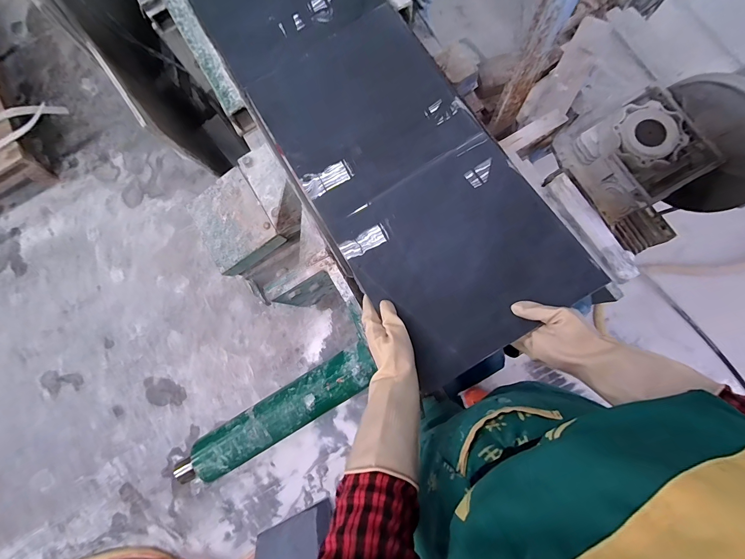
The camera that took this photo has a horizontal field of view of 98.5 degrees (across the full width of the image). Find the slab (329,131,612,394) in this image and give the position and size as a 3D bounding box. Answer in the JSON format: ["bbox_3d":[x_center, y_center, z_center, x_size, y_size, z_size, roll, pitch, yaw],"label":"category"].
[{"bbox_3d":[0.129,-0.043,0.487,0.296,0.019,0.295,-32,71,2],"label":"slab"}]

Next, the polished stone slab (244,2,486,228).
[{"bbox_3d":[-0.023,-0.295,0.563,0.302,0.019,0.299,-30,82,3],"label":"polished stone slab"}]

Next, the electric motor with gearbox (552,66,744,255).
[{"bbox_3d":[0.526,-0.198,0.489,0.390,0.207,0.209,-20,82,3],"label":"electric motor with gearbox"}]

